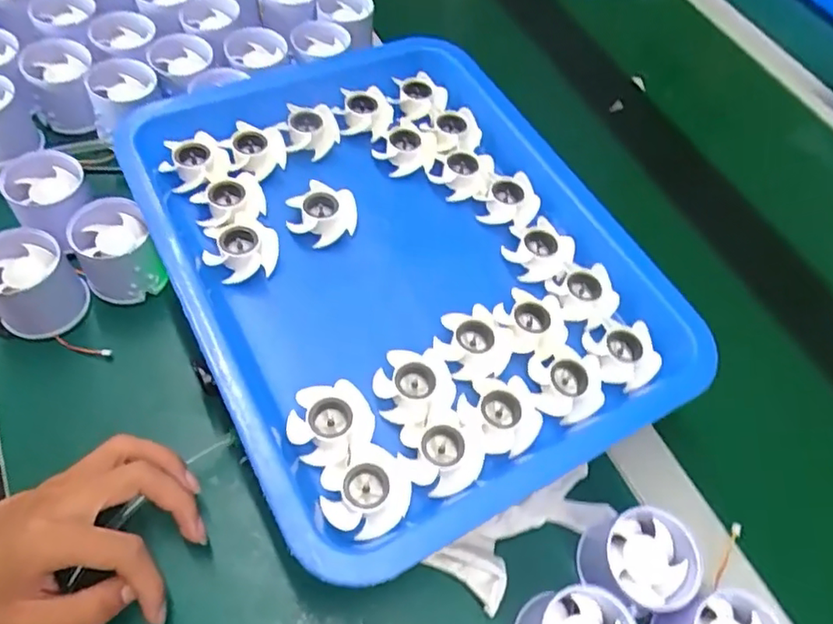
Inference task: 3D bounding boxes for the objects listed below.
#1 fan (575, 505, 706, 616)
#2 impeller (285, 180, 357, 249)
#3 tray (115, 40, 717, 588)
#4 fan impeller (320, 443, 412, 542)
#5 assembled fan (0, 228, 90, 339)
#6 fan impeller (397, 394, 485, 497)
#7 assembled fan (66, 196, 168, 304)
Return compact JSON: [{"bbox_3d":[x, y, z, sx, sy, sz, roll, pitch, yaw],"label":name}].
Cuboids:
[{"bbox_3d":[0.129,0.143,0.349,0.054,0.048,0.047,29,61,13],"label":"fan"},{"bbox_3d":[-0.061,-0.063,0.394,0.043,0.016,0.038,12,58,-1],"label":"impeller"},{"bbox_3d":[-0.016,-0.045,0.388,0.267,0.037,0.350,-23,65,-21],"label":"tray"},{"bbox_3d":[-0.026,0.090,0.307,0.044,0.020,0.043,4,58,-6],"label":"fan impeller"},{"bbox_3d":[-0.253,-0.018,0.397,0.052,0.047,0.054,2,58,-4],"label":"assembled fan"},{"bbox_3d":[0.015,0.075,0.325,0.045,0.025,0.039,-17,63,-18],"label":"fan impeller"},{"bbox_3d":[-0.205,-0.042,0.413,0.049,0.056,0.047,2,58,-4],"label":"assembled fan"}]

